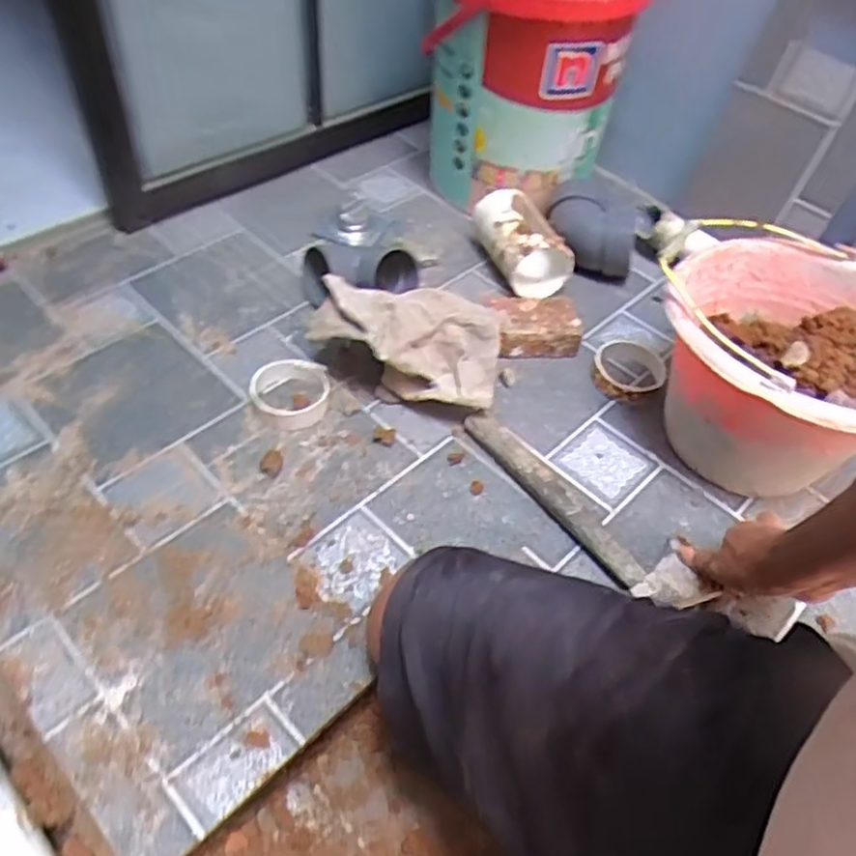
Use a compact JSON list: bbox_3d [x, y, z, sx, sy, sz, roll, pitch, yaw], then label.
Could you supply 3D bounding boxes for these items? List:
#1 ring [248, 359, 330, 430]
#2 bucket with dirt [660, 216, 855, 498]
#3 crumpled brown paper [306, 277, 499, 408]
[{"bbox_3d":[-0.166,-0.042,0.847,0.093,0.029,0.087,-3,51,-9],"label":"ring"},{"bbox_3d":[0.367,-0.065,0.803,0.246,0.199,0.268,4,49,-5],"label":"bucket with dirt"},{"bbox_3d":[-0.028,-0.096,0.840,0.224,0.118,0.117,12,50,4],"label":"crumpled brown paper"}]

